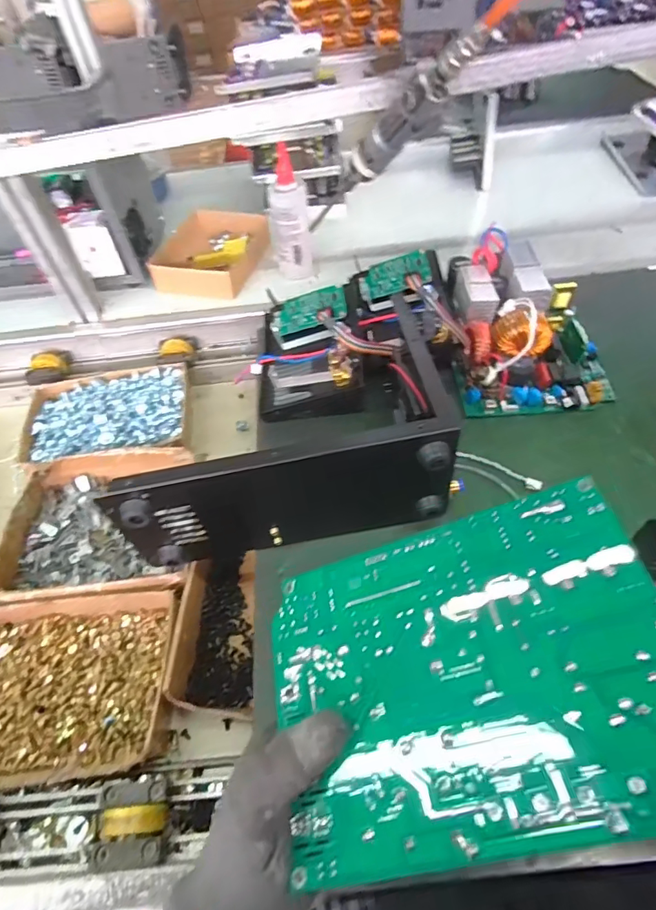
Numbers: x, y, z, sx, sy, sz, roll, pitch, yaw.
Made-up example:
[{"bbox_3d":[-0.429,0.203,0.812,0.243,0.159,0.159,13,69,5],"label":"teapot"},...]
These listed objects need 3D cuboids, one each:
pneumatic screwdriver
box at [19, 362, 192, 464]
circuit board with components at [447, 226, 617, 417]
[{"bbox_3d":[0.054,-0.335,0.527,0.031,0.317,0.044,-42,106,-23],"label":"pneumatic screwdriver"},{"bbox_3d":[-0.300,-0.044,0.655,0.215,0.049,0.151,-11,54,-3],"label":"box"},{"bbox_3d":[0.238,-0.158,0.565,0.171,0.086,0.225,1,54,6],"label":"circuit board with components"}]

